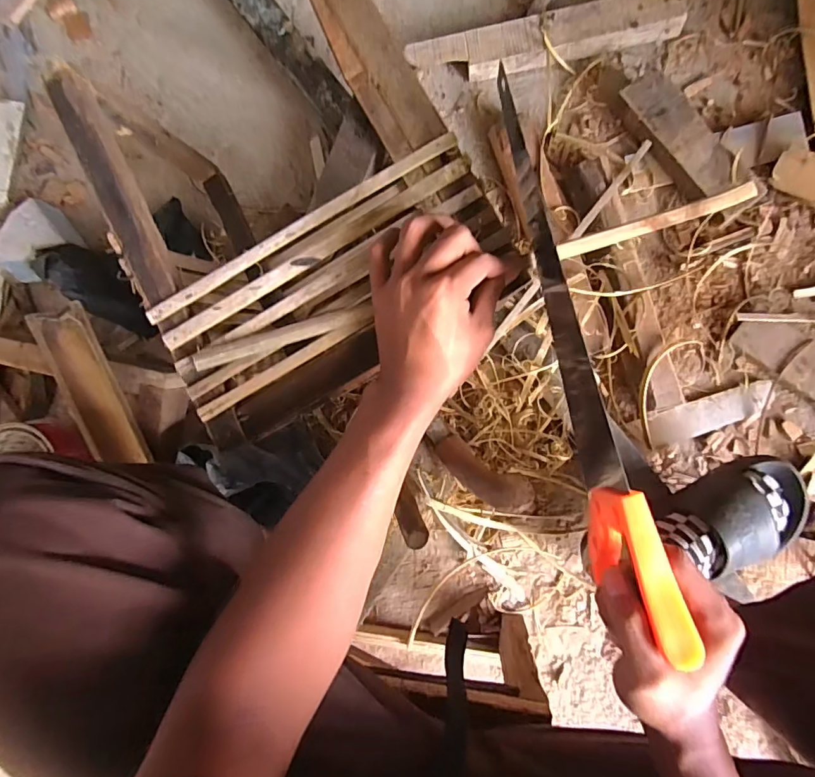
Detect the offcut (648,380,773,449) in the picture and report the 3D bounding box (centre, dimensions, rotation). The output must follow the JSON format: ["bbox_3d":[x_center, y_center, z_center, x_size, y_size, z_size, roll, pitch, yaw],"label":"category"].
[{"bbox_3d":[0.429,0.038,0.665,0.167,0.023,0.051,-18,85,5],"label":"offcut"}]

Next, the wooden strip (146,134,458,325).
[{"bbox_3d":[-0.093,-0.131,0.388,0.288,0.011,0.016,-28,84,4],"label":"wooden strip"}]

